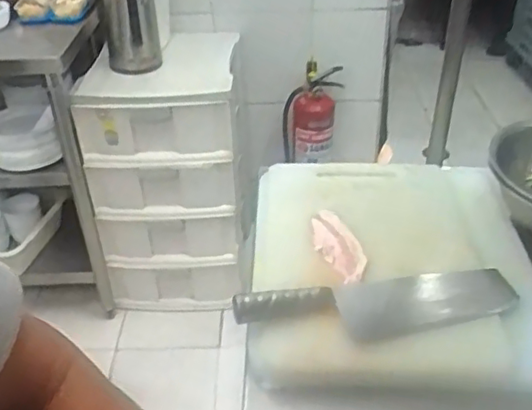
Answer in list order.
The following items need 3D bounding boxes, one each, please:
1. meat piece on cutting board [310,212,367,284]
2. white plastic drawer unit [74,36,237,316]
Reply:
[{"bbox_3d":[0.093,0.052,0.789,0.053,0.014,0.133,-13,36,-15],"label":"meat piece on cutting board"},{"bbox_3d":[-0.281,-0.121,1.869,0.405,0.739,0.434,-1,35,1],"label":"white plastic drawer unit"}]

